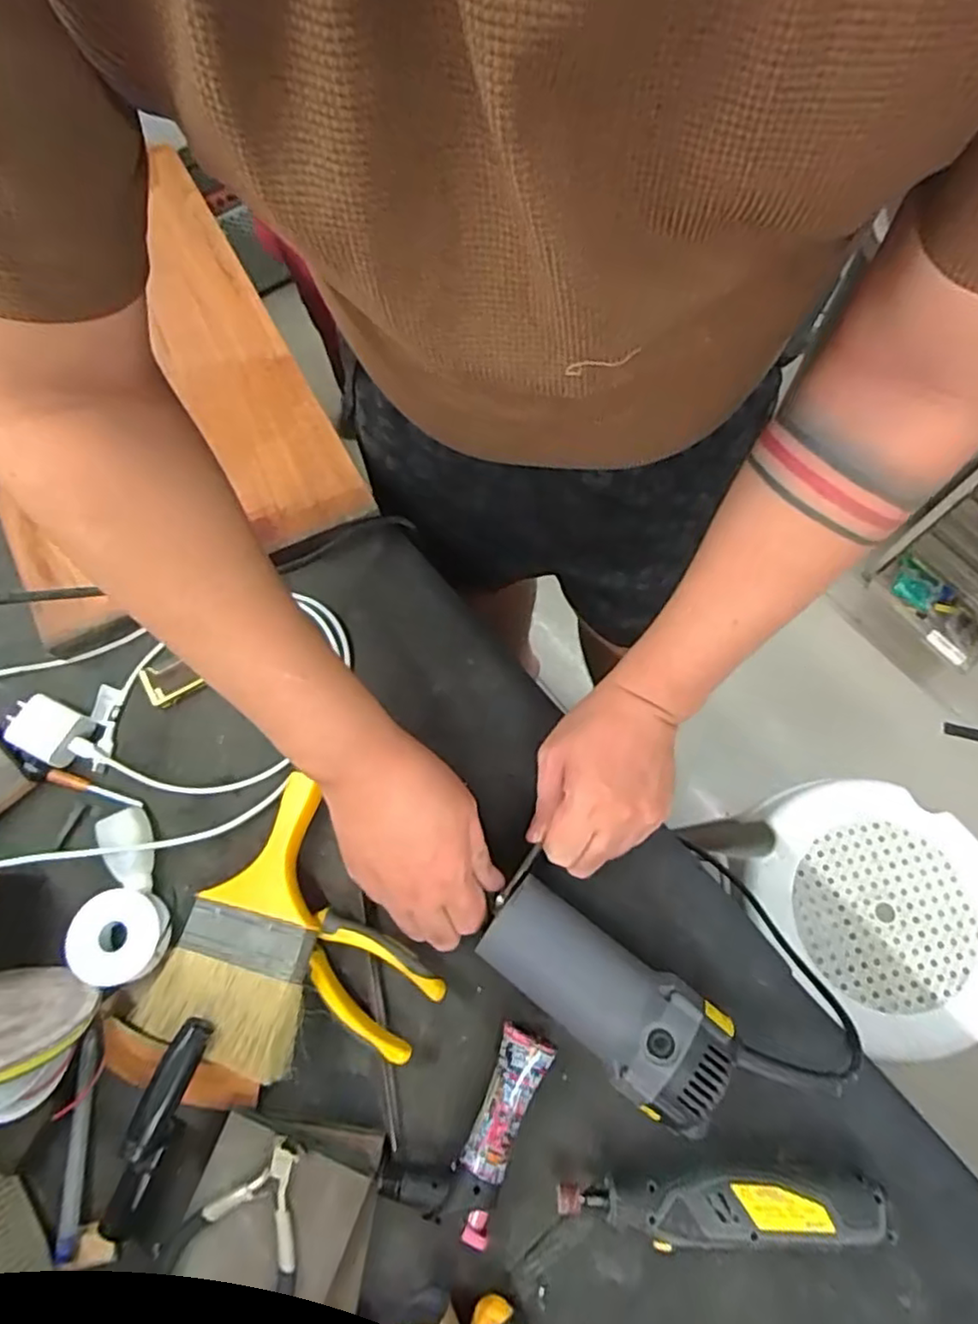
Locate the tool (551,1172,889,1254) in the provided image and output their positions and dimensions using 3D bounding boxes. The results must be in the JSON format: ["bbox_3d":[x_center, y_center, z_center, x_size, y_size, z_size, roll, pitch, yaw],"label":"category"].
[{"bbox_3d":[0.144,0.342,0.416,0.195,0.046,0.037,1,70,-1],"label":"tool"}]

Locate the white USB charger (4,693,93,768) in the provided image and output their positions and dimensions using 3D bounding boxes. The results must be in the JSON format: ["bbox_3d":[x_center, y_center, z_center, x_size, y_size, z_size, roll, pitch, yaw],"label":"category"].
[{"bbox_3d":[-0.343,0.051,0.509,0.055,0.019,0.042,25,72,8],"label":"white USB charger"}]

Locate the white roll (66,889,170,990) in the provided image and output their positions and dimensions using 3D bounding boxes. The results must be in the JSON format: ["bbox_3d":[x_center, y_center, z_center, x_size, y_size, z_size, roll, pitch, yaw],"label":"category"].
[{"bbox_3d":[-0.260,0.193,0.464,0.061,0.013,0.061,-5,69,-18],"label":"white roll"}]

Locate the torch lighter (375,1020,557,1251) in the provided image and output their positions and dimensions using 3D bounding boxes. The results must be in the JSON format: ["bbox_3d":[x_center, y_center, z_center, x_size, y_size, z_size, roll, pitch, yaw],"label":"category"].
[{"bbox_3d":[-0.013,0.292,0.426,0.072,0.037,0.117,23,72,7],"label":"torch lighter"}]

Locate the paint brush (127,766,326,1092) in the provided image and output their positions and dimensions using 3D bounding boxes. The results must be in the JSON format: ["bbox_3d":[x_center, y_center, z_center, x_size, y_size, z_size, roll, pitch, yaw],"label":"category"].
[{"bbox_3d":[-0.157,0.174,0.461,0.107,0.021,0.179,10,60,21],"label":"paint brush"}]

